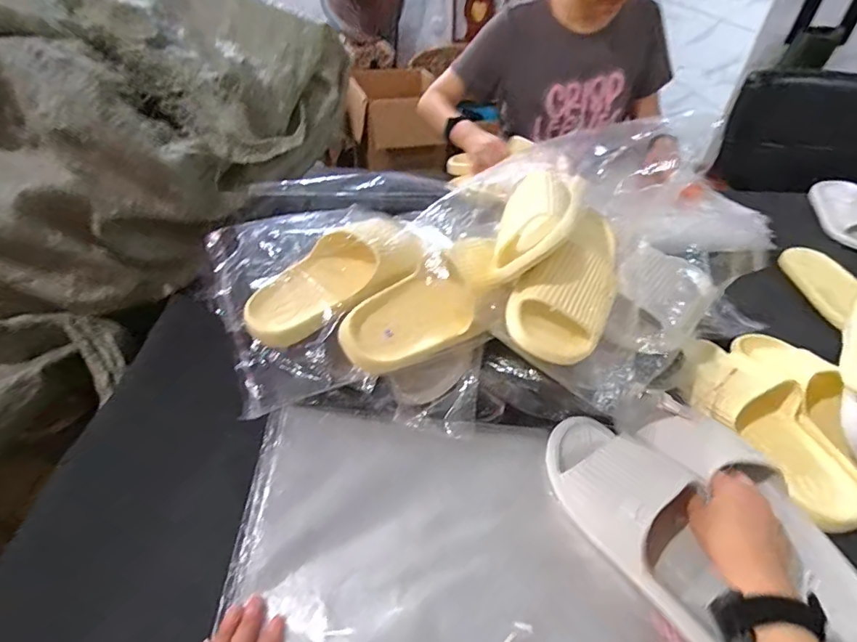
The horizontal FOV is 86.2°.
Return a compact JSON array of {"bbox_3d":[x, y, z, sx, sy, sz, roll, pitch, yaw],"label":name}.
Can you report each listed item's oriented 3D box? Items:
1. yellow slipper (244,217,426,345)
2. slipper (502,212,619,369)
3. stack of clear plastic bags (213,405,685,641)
[{"bbox_3d":[-0.110,-0.053,0.519,0.206,0.068,0.085,-30,52,-1],"label":"yellow slipper"},{"bbox_3d":[0.164,-0.045,0.521,0.098,0.092,0.219,22,47,21],"label":"slipper"},{"bbox_3d":[0.030,0.232,0.404,0.400,0.036,0.303,4,46,0],"label":"stack of clear plastic bags"}]

